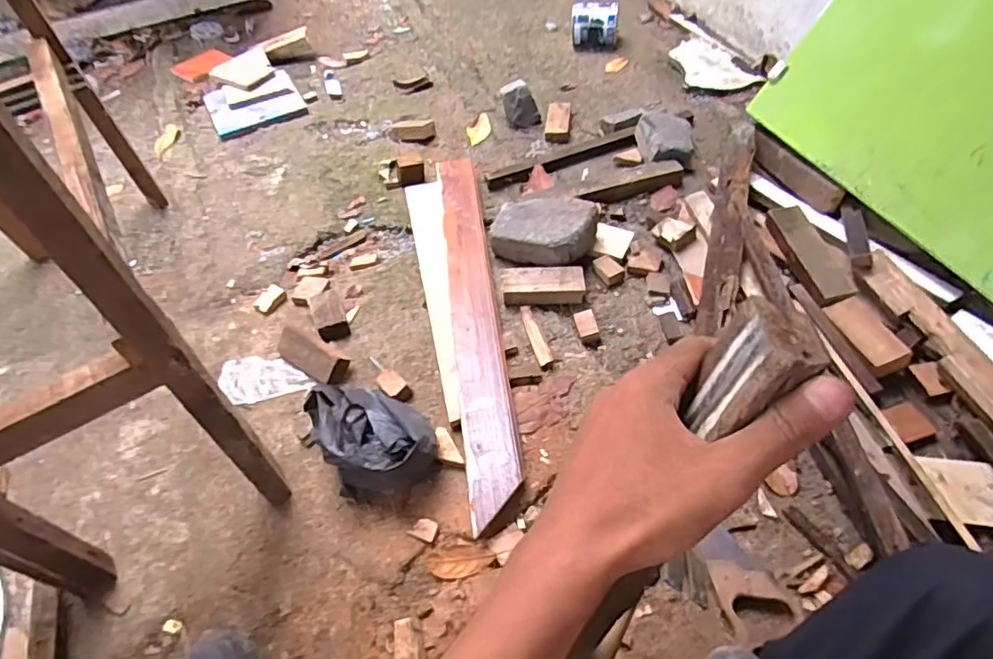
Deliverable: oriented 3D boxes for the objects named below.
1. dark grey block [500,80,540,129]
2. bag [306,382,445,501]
[{"bbox_3d":[0.062,-0.585,1.504,0.093,0.097,0.072,-12,53,-3],"label":"dark grey block"},{"bbox_3d":[-0.195,0.156,0.930,0.165,0.120,0.208,-22,54,-11],"label":"bag"}]

